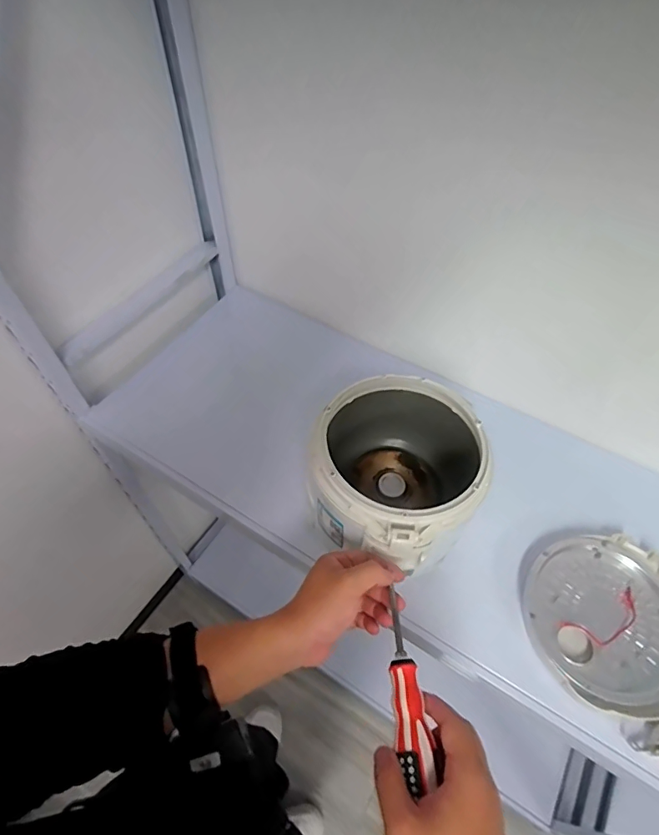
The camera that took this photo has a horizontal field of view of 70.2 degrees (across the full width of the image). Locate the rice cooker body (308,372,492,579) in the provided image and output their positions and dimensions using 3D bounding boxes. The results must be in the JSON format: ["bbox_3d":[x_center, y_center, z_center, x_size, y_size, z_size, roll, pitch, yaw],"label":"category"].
[{"bbox_3d":[0.080,0.070,0.565,0.201,0.146,0.187,-37,62,-25],"label":"rice cooker body"}]

